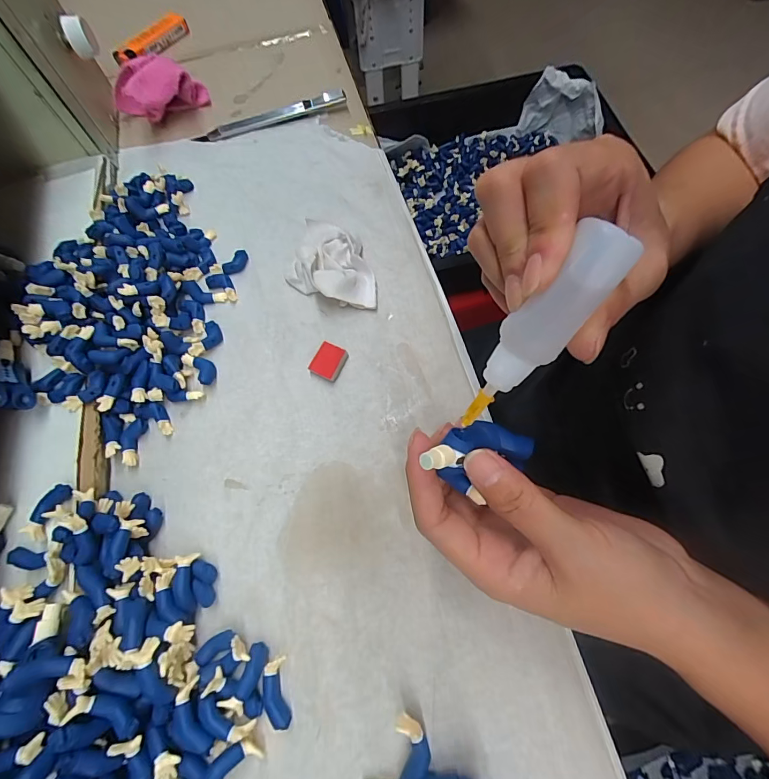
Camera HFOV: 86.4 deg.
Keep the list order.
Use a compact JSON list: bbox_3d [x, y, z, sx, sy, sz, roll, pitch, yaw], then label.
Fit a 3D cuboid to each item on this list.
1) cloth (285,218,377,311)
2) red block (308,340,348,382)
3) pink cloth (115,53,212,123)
[{"bbox_3d":[-0.033,-0.092,0.287,0.064,0.017,0.069,10,68,8],"label":"cloth"},{"bbox_3d":[-0.036,-0.018,0.264,0.019,0.006,0.022,22,70,12],"label":"red block"},{"bbox_3d":[-0.196,-0.261,0.356,0.071,0.038,0.043,-31,69,-10],"label":"pink cloth"}]

